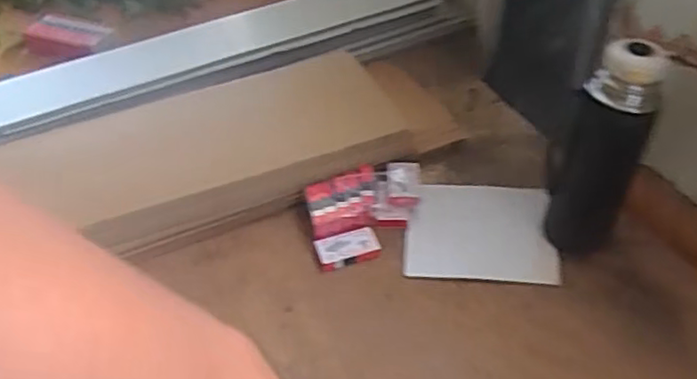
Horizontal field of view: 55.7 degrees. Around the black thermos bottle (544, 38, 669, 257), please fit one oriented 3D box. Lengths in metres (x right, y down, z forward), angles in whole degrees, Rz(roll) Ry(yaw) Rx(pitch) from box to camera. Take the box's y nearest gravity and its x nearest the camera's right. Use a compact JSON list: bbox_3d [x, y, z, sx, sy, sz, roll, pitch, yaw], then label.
[{"bbox_3d":[0.272,-0.035,0.717,0.074,0.256,0.063,14,46,17],"label":"black thermos bottle"}]

